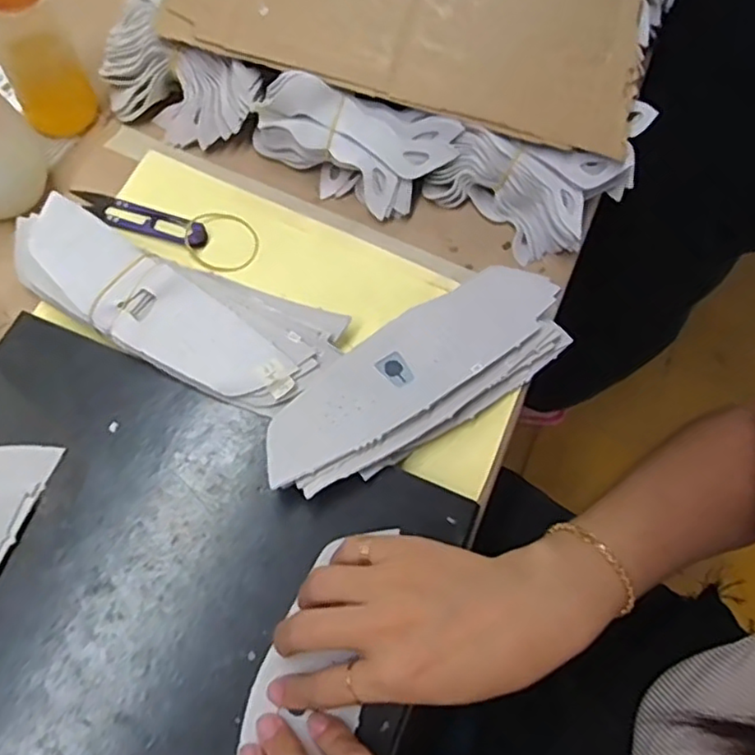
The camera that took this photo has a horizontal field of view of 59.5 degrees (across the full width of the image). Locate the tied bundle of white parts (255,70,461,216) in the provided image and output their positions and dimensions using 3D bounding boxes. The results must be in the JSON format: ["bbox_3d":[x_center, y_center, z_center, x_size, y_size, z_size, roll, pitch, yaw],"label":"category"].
[{"bbox_3d":[-0.019,-0.160,0.469,0.140,0.060,0.058,17,69,0],"label":"tied bundle of white parts"}]

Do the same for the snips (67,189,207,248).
[{"bbox_3d":[-0.168,-0.112,0.463,0.098,0.004,0.021,19,69,0],"label":"snips"}]

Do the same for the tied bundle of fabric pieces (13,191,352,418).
[{"bbox_3d":[-0.133,-0.046,0.424,0.217,0.035,0.085,24,69,3],"label":"tied bundle of fabric pieces"}]

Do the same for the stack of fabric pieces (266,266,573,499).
[{"bbox_3d":[0.032,-0.003,0.422,0.234,0.031,0.077,-32,72,-27],"label":"stack of fabric pieces"}]

